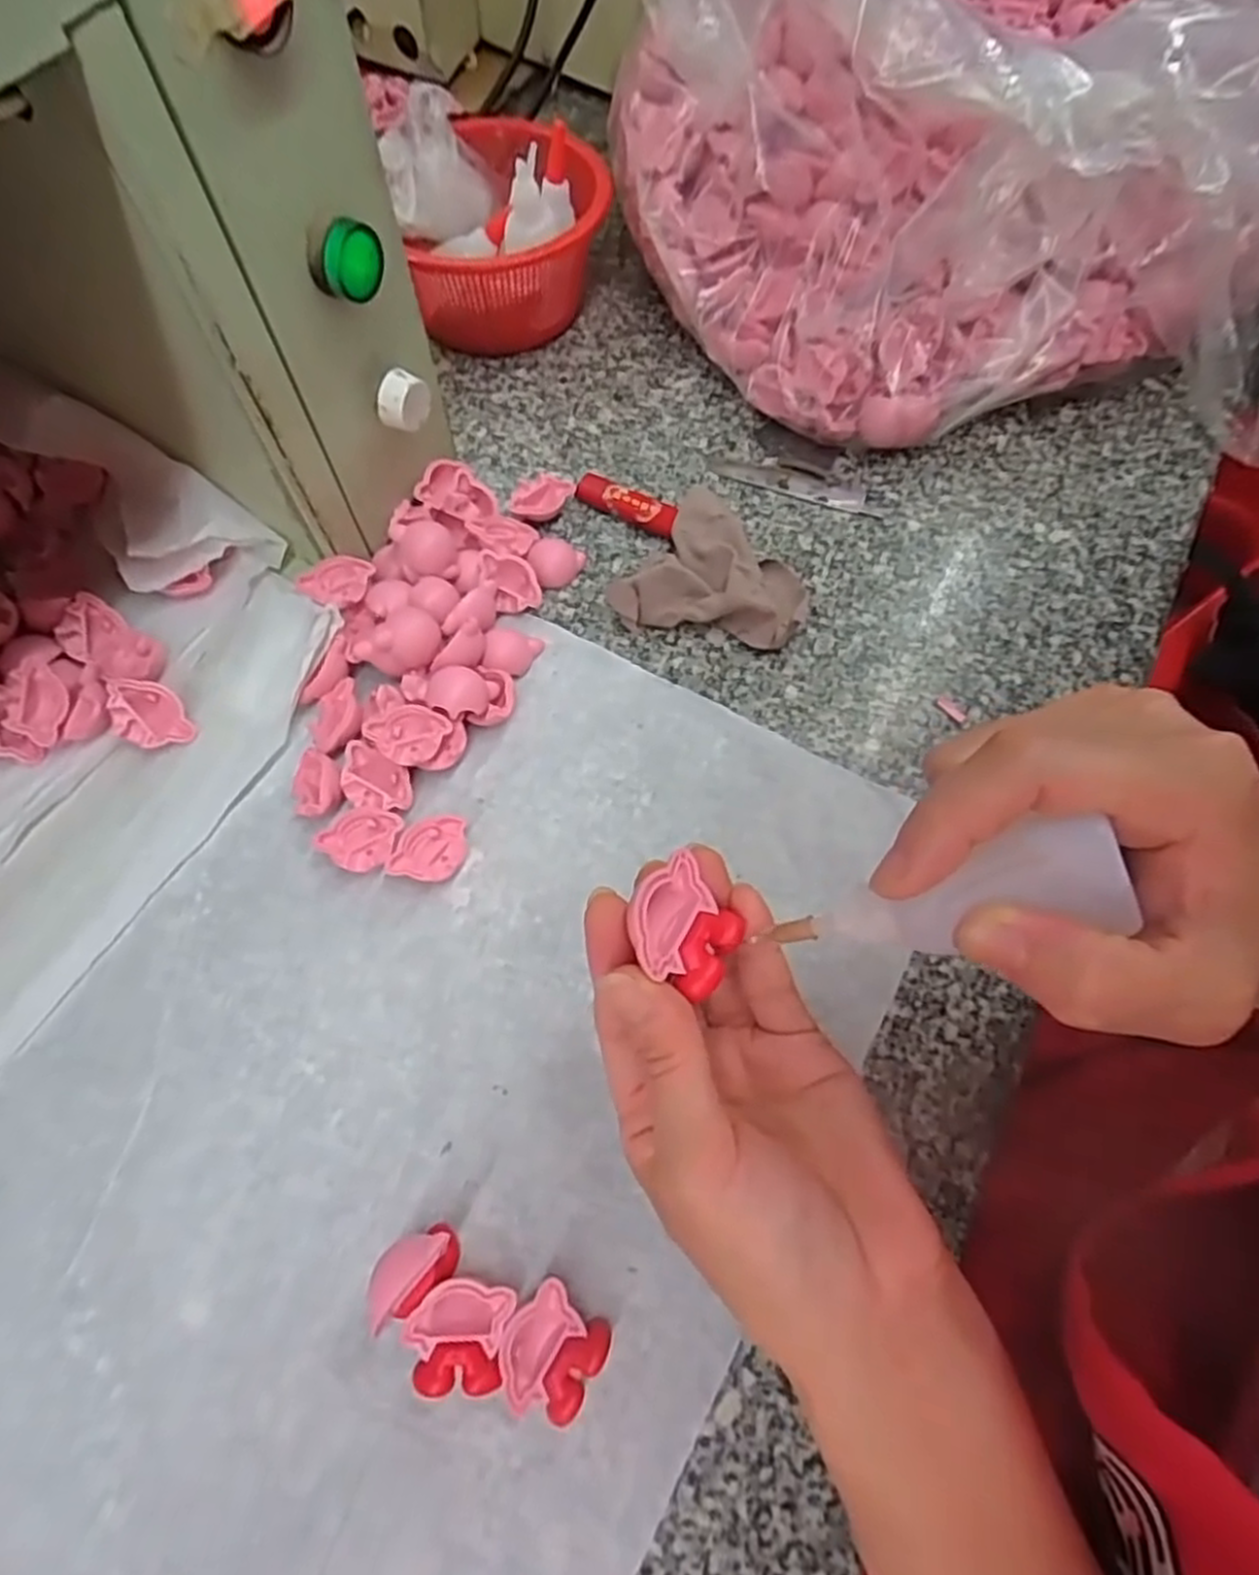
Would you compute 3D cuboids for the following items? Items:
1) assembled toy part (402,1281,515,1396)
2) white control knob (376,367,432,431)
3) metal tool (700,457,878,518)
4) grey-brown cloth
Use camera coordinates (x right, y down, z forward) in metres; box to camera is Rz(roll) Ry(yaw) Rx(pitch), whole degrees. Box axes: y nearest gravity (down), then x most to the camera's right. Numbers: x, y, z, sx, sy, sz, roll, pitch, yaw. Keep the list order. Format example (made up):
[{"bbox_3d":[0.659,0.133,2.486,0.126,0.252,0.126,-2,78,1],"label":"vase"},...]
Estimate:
[{"bbox_3d":[-0.059,0.189,0.268,0.035,0.016,0.032,8,65,3],"label":"assembled toy part"},{"bbox_3d":[-0.107,-0.182,0.364,0.019,0.020,0.023,23,66,10],"label":"white control knob"},{"bbox_3d":[0.096,-0.177,0.450,0.101,0.004,0.017,19,66,8],"label":"metal tool"},{"bbox_3d":[0.046,-0.107,0.398,0.091,0.030,0.072,21,66,9],"label":"grey-brown cloth"}]

